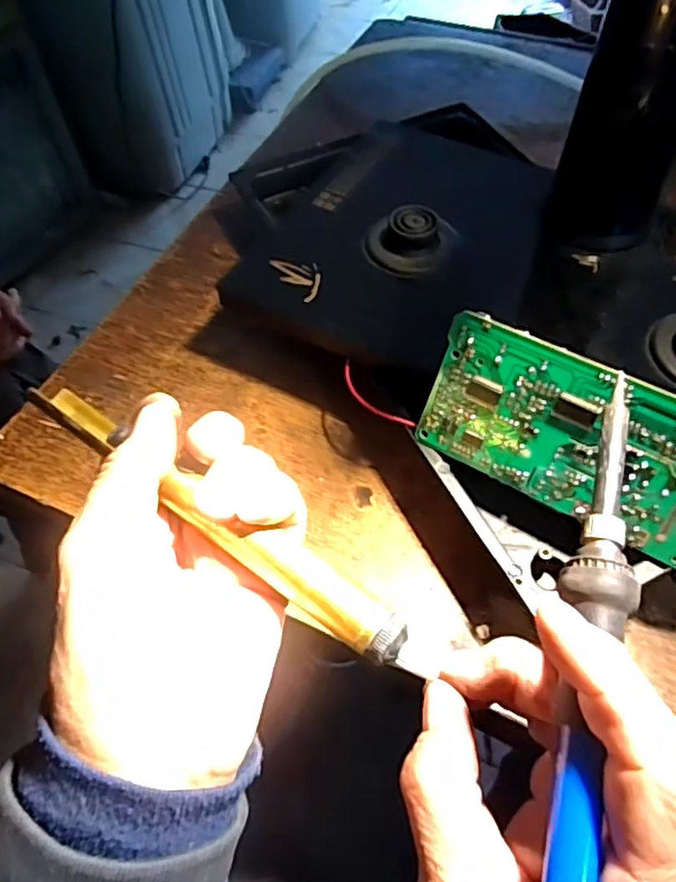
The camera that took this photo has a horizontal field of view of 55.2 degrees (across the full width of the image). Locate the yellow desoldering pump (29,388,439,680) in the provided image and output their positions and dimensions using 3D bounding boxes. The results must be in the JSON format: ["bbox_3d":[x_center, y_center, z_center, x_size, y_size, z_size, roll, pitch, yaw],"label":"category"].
[{"bbox_3d":[-0.052,0.023,0.241,0.195,0.023,0.020,31,62,23],"label":"yellow desoldering pump"}]

